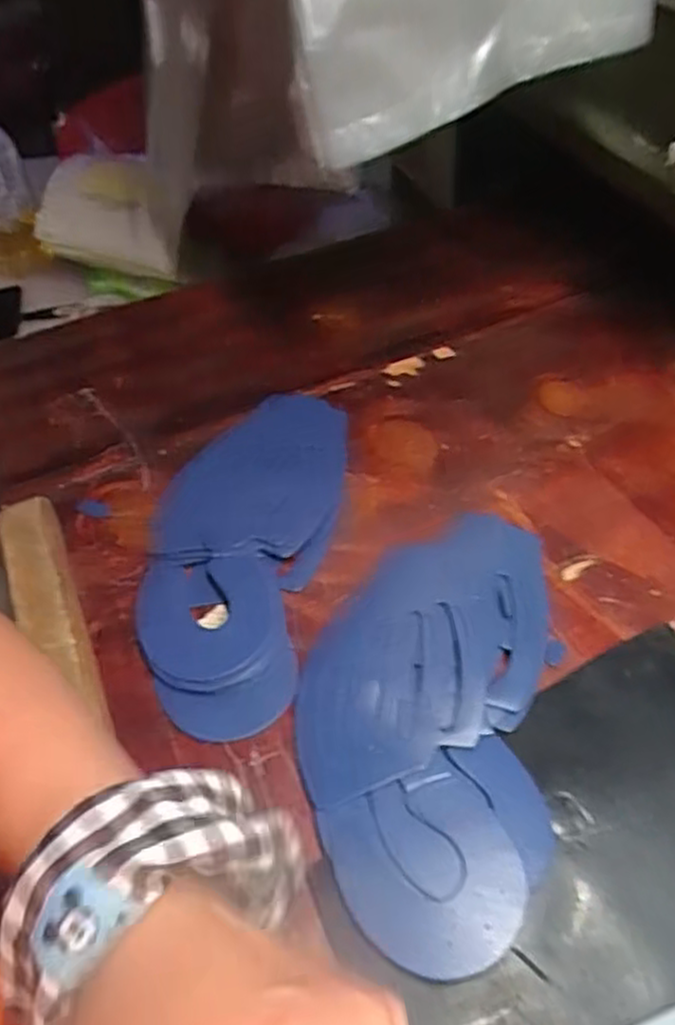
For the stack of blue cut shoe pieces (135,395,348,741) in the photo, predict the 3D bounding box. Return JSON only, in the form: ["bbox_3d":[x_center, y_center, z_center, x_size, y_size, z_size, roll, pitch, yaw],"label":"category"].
[{"bbox_3d":[-0.063,0.013,0.474,0.109,0.015,0.256,6,51,10],"label":"stack of blue cut shoe pieces"}]

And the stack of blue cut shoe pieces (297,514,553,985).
[{"bbox_3d":[0.047,0.099,0.398,0.125,0.011,0.247,5,49,9],"label":"stack of blue cut shoe pieces"}]

